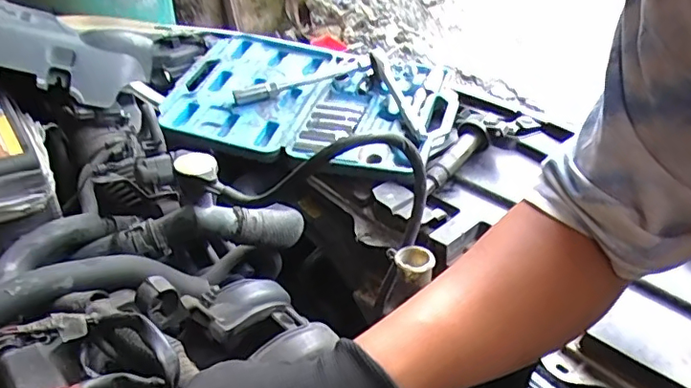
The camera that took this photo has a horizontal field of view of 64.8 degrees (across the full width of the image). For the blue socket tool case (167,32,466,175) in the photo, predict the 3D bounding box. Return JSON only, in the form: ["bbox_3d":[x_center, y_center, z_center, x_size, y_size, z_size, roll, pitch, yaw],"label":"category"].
[{"bbox_3d":[-0.046,-0.136,0.773,0.394,0.056,0.260,8,36,12],"label":"blue socket tool case"}]

